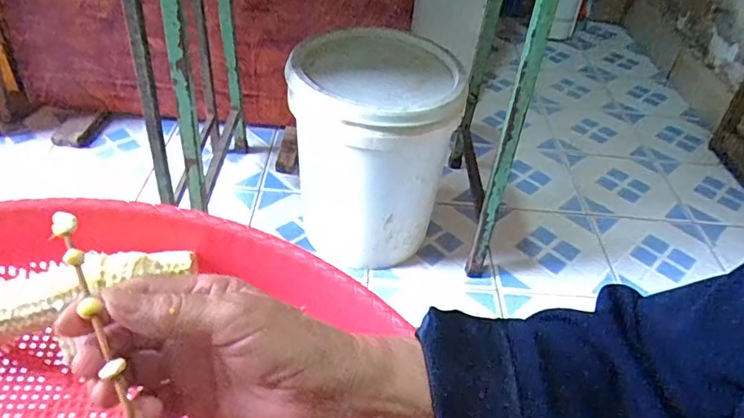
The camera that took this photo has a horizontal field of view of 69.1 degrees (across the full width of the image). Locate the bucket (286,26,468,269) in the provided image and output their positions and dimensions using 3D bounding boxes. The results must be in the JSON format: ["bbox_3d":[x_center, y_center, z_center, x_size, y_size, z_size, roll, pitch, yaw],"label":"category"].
[{"bbox_3d":[-0.003,-0.098,1.002,0.265,0.370,0.255,4,40,-3],"label":"bucket"}]

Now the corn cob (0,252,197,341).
[{"bbox_3d":[-0.211,0.056,0.331,0.198,0.036,0.041,-11,43,-20],"label":"corn cob"}]

